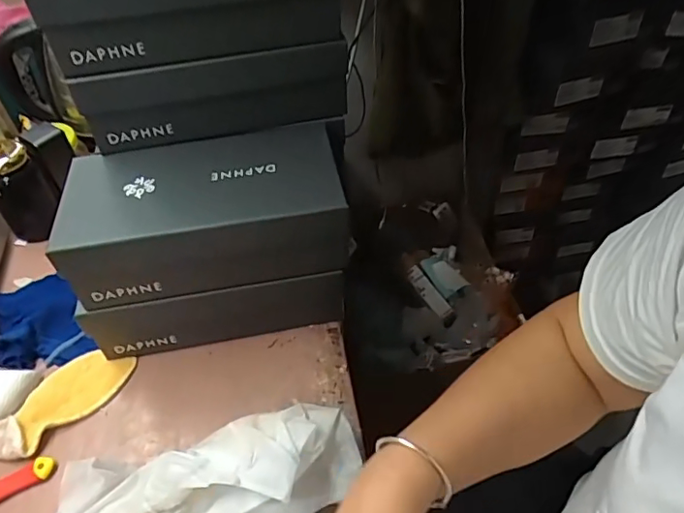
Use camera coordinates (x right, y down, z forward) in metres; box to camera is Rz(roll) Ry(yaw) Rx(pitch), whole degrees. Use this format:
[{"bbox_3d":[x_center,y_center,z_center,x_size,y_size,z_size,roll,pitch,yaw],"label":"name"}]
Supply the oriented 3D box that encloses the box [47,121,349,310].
[{"bbox_3d":[-0.151,-0.057,0.624,0.282,0.096,0.160,-9,47,-6],"label":"box"}]

